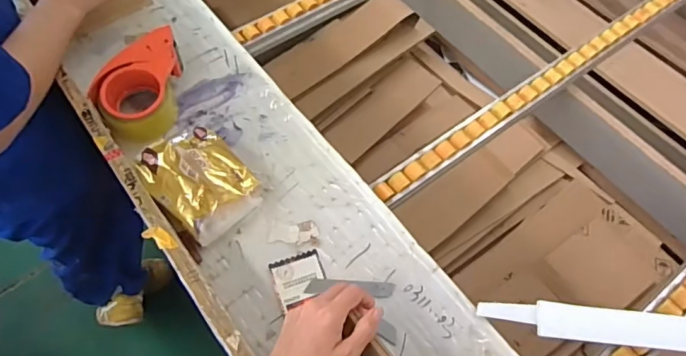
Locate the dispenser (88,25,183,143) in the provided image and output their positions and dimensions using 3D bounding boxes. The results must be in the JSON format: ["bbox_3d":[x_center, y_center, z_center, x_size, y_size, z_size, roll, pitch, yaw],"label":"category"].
[{"bbox_3d":[-0.288,-0.129,0.685,0.097,0.071,0.159,4,60,-2],"label":"dispenser"}]

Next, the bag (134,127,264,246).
[{"bbox_3d":[-0.183,0.000,0.614,0.110,0.053,0.139,-35,68,-21],"label":"bag"}]

